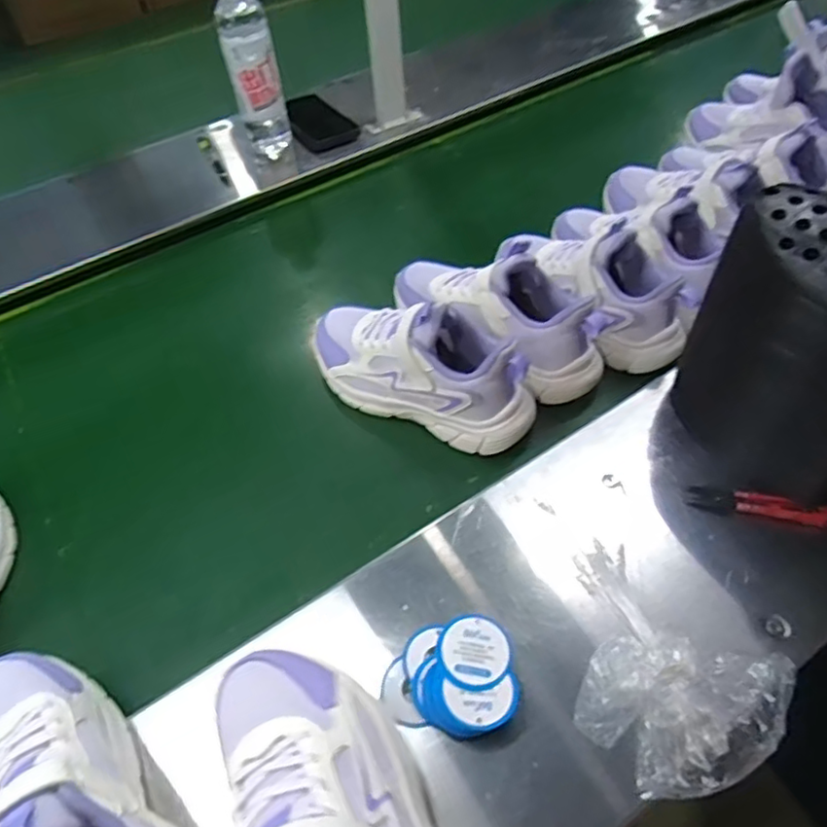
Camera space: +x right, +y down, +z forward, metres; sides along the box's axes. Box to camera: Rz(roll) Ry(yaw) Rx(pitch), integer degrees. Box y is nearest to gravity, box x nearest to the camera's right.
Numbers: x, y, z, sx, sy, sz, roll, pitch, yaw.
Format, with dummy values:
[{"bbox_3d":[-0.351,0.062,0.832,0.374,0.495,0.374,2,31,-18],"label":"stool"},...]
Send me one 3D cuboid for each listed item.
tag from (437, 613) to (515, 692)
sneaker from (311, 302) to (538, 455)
[{"bbox_3d":[0.042,0.161,0.429,0.049,0.004,0.050,0,51,-1],"label":"tag"},{"bbox_3d":[0.006,-0.049,0.602,0.233,0.127,0.081,26,57,14],"label":"sneaker"}]

